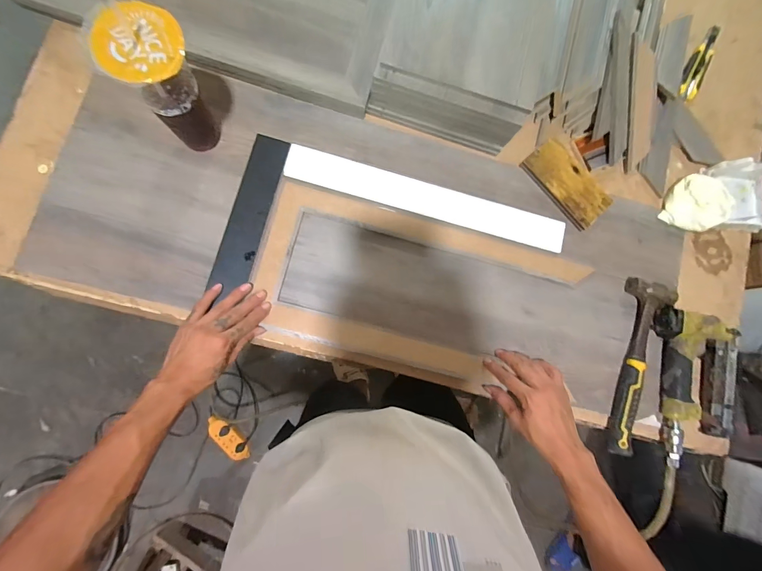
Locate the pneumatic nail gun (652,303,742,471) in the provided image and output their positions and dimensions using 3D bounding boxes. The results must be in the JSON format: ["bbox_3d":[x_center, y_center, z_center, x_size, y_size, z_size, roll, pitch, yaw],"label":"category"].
[{"bbox_3d":[0.515,0.158,0.551,0.125,0.042,0.232,2,84,-6],"label":"pneumatic nail gun"}]

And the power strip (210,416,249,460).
[{"bbox_3d":[-0.550,0.551,1.241,0.068,0.037,0.190,-43,90,-9],"label":"power strip"}]

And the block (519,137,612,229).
[{"bbox_3d":[0.316,-0.175,0.578,0.095,0.012,0.151,-42,90,-9],"label":"block"}]

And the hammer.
[{"bbox_3d":[0.417,0.128,0.550,0.070,0.037,0.275,14,83,-5],"label":"hammer"}]

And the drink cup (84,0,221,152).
[{"bbox_3d":[-0.262,-0.243,0.444,0.080,0.189,0.084,1,84,-6],"label":"drink cup"}]

